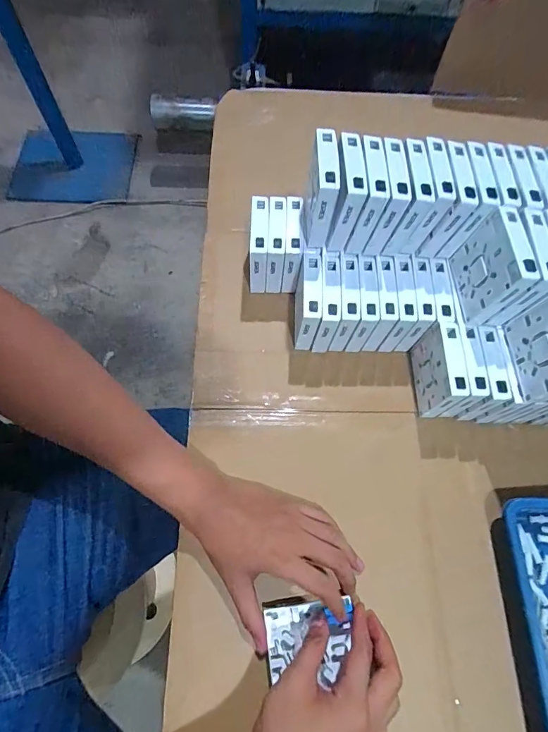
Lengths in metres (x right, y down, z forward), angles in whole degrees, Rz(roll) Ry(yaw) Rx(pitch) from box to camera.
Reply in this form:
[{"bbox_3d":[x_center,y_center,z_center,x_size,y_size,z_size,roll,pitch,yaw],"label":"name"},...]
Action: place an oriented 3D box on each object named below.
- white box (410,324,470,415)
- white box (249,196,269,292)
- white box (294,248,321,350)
[{"bbox_3d":[0.190,0.006,0.461,0.025,0.085,0.087,0,68,-3],"label":"white box"},{"bbox_3d":[-0.019,-0.154,0.511,0.022,0.085,0.084,2,68,-2],"label":"white box"},{"bbox_3d":[0.038,-0.079,0.488,0.028,0.087,0.094,3,68,-1],"label":"white box"}]

